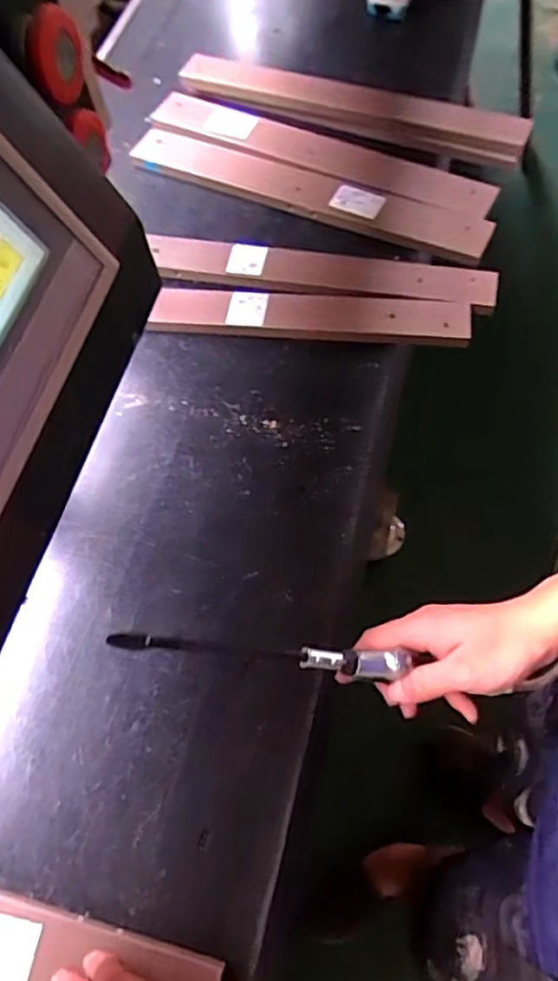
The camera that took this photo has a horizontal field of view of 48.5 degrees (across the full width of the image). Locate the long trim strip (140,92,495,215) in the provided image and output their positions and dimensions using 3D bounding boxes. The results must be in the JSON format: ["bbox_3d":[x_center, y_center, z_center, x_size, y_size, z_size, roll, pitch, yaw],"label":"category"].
[{"bbox_3d":[0.048,-0.461,0.834,0.498,0.014,0.093,27,62,20],"label":"long trim strip"}]

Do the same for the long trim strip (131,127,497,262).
[{"bbox_3d":[0.027,-0.388,0.794,0.489,0.021,0.073,24,68,17],"label":"long trim strip"}]

